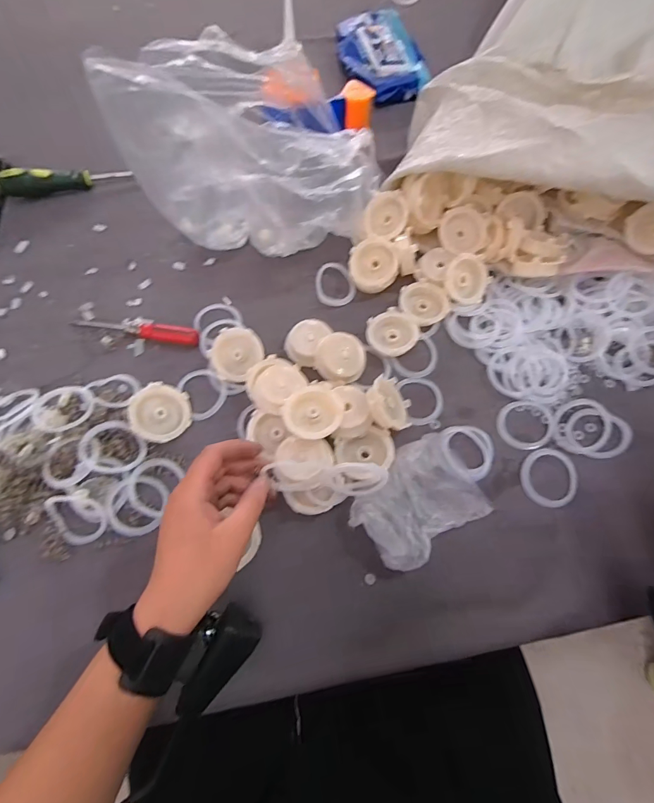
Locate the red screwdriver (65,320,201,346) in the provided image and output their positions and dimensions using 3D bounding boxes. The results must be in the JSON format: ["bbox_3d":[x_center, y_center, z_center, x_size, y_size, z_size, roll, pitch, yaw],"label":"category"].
[{"bbox_3d":[-0.210,-0.078,0.426,0.144,0.017,0.024,8,67,2],"label":"red screwdriver"}]

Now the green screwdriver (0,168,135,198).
[{"bbox_3d":[-0.338,-0.285,0.498,0.155,0.028,0.028,-16,68,-8],"label":"green screwdriver"}]

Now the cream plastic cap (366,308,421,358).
[{"bbox_3d":[0.070,-0.072,0.425,0.055,0.021,0.052,0,67,-1],"label":"cream plastic cap"}]

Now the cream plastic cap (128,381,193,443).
[{"bbox_3d":[-0.161,0.012,0.378,0.053,0.014,0.054,9,70,-27],"label":"cream plastic cap"}]

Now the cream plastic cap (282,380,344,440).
[{"bbox_3d":[-0.012,0.009,0.358,0.053,0.012,0.048,-27,70,-11],"label":"cream plastic cap"}]

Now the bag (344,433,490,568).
[{"bbox_3d":[0.080,0.089,0.354,0.109,0.030,0.085,-32,71,-14],"label":"bag"}]

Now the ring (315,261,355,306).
[{"bbox_3d":[0.010,-0.137,0.457,0.045,0.006,0.059,-8,67,-5],"label":"ring"}]

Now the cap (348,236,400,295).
[{"bbox_3d":[0.054,-0.156,0.447,0.056,0.017,0.056,0,93,8],"label":"cap"}]

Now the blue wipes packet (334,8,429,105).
[{"bbox_3d":[0.087,-0.533,0.609,0.117,0.039,0.192,-14,68,-7],"label":"blue wipes packet"}]

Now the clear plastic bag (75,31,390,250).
[{"bbox_3d":[-0.058,-0.266,0.420,0.230,0.176,0.184,16,67,6],"label":"clear plastic bag"}]

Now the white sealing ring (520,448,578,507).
[{"bbox_3d":[0.214,0.073,0.375,0.052,0.005,0.055,0,67,-1],"label":"white sealing ring"}]

